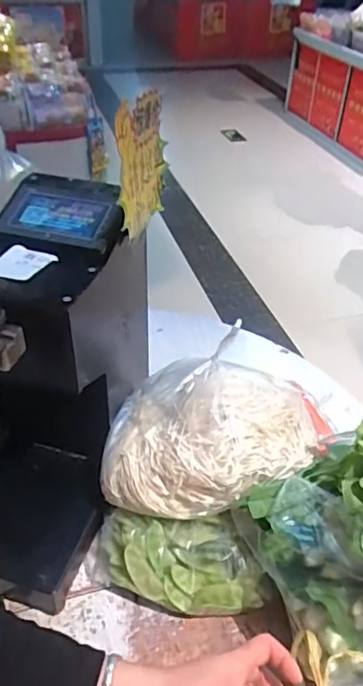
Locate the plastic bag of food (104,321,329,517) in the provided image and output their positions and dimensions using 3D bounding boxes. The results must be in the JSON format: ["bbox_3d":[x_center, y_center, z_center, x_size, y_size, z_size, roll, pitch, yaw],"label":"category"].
[{"bbox_3d":[0.036,0.108,0.725,0.291,0.130,0.193,-8,39,-12],"label":"plastic bag of food"}]

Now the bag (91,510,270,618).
[{"bbox_3d":[-0.011,0.284,0.693,0.228,0.079,0.102,4,38,2],"label":"bag"}]

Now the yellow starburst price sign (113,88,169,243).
[{"bbox_3d":[-0.044,-0.205,0.622,0.008,0.160,0.180,10,39,10],"label":"yellow starburst price sign"}]

